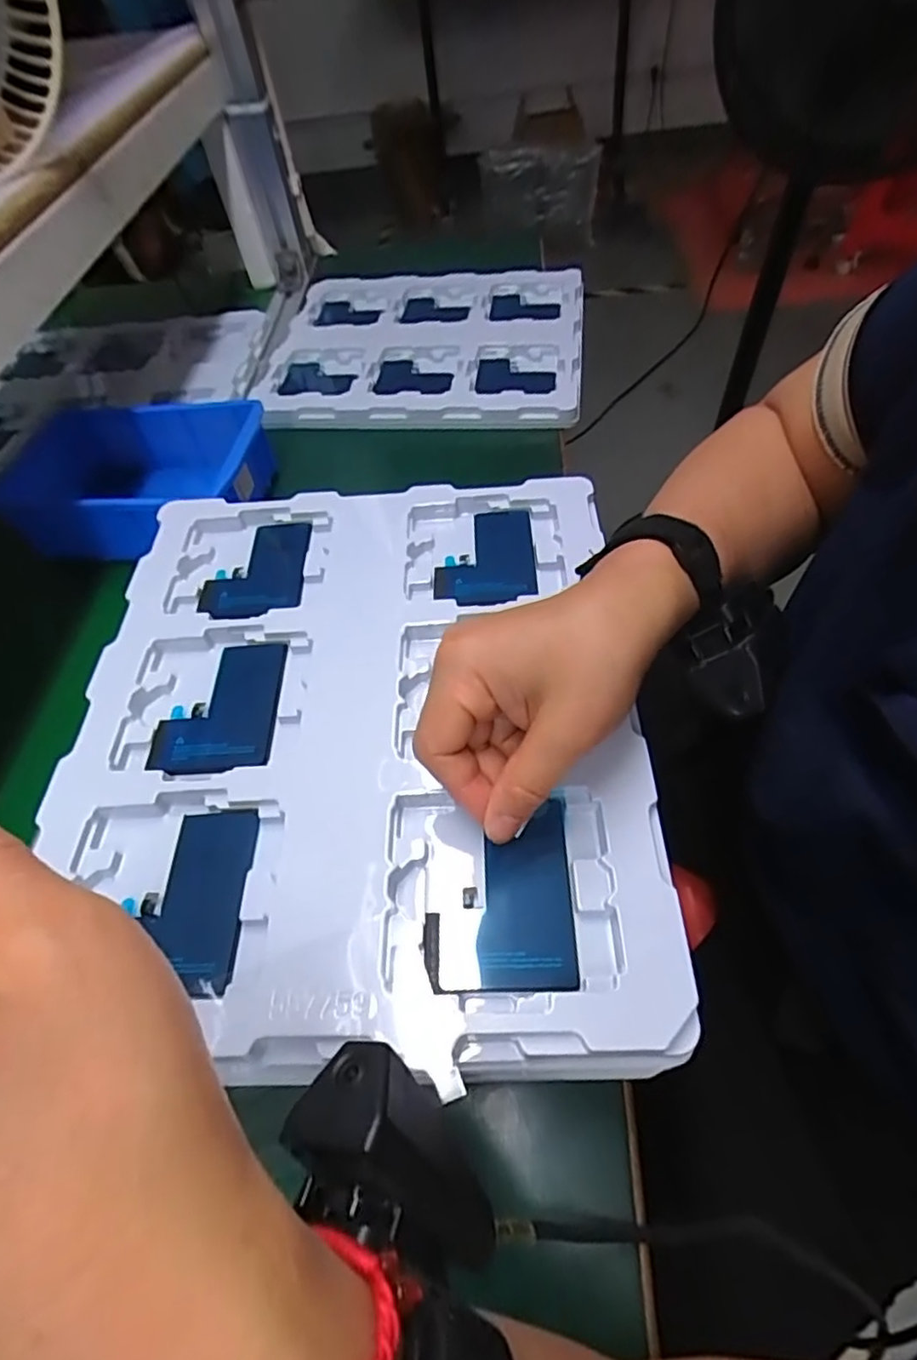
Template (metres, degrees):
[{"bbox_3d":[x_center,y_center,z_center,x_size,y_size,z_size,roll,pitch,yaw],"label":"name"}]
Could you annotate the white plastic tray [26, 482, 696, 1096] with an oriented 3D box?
[{"bbox_3d":[-0.051,0.014,0.322,0.269,0.015,0.316,-3,53,3],"label":"white plastic tray"}]

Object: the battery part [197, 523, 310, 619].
[{"bbox_3d":[-0.125,-0.066,0.391,0.062,0.008,0.079,-6,53,0],"label":"battery part"}]

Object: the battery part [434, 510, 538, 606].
[{"bbox_3d":[0.016,-0.074,0.381,0.058,0.007,0.079,-2,54,4],"label":"battery part"}]

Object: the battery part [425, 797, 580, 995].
[{"bbox_3d":[0.017,0.089,0.262,0.058,0.011,0.069,-4,53,3],"label":"battery part"}]

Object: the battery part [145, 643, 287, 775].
[{"bbox_3d":[-0.124,0.014,0.333,0.059,0.005,0.077,-4,53,2],"label":"battery part"}]

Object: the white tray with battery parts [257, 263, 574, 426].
[{"bbox_3d":[-0.040,-0.352,0.673,0.331,0.031,0.276,-1,54,5],"label":"white tray with battery parts"}]

